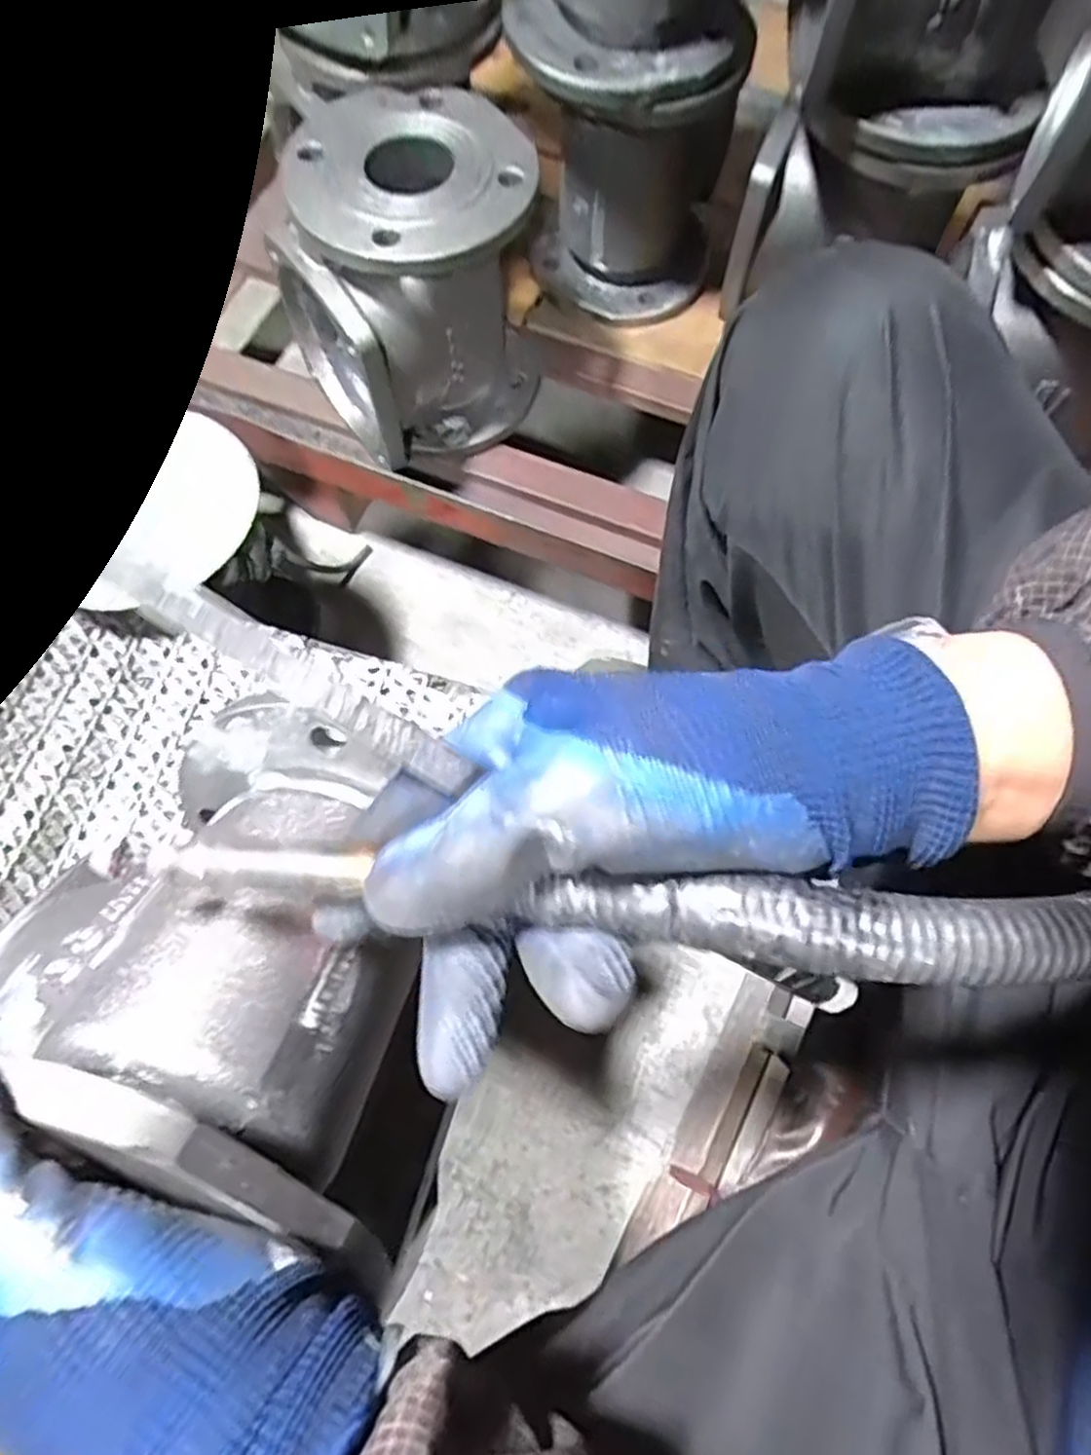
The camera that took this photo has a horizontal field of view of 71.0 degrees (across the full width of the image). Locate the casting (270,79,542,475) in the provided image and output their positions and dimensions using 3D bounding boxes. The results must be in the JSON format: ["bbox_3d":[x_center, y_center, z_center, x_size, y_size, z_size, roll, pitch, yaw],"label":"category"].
[{"bbox_3d":[-0.098,-0.345,0.617,0.182,0.202,0.159,-34,73,-12],"label":"casting"}]

